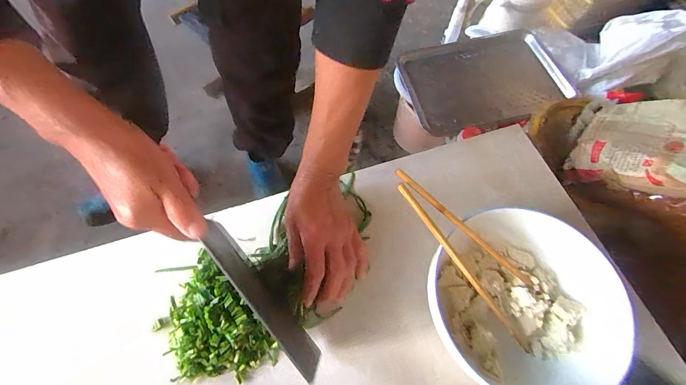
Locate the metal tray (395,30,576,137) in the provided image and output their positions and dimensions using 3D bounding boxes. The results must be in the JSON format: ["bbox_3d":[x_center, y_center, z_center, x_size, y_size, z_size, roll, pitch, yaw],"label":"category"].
[{"bbox_3d":[0.330,-0.277,0.796,0.345,0.041,0.290,-14,63,6],"label":"metal tray"}]

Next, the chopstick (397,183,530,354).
[{"bbox_3d":[0.122,0.077,0.332,0.009,0.010,0.214,-40,96,-19],"label":"chopstick"}]

